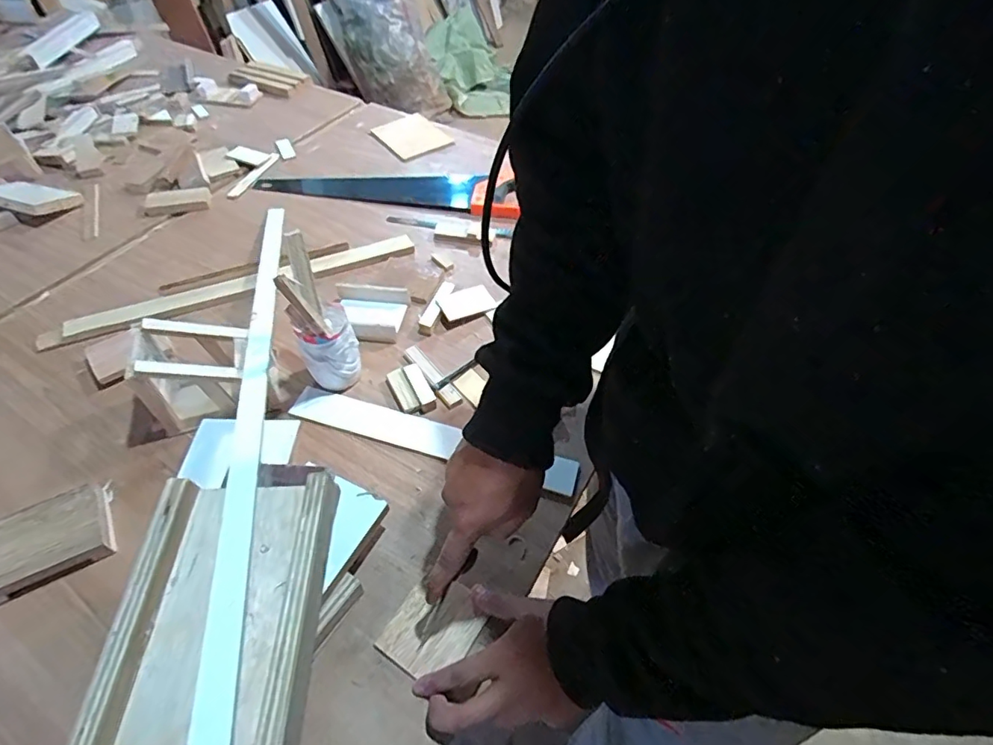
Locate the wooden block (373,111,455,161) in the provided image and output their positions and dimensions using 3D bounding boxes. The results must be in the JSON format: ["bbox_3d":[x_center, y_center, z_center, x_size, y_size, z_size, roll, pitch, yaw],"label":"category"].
[{"bbox_3d":[-0.170,-0.472,1.045,0.108,0.011,0.129,-31,58,-23],"label":"wooden block"}]

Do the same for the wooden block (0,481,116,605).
[{"bbox_3d":[-0.440,0.164,0.516,0.121,0.027,0.075,-28,56,-21],"label":"wooden block"}]

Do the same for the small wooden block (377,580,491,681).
[{"bbox_3d":[-0.057,0.229,0.481,0.073,0.004,0.082,29,56,21],"label":"small wooden block"}]

